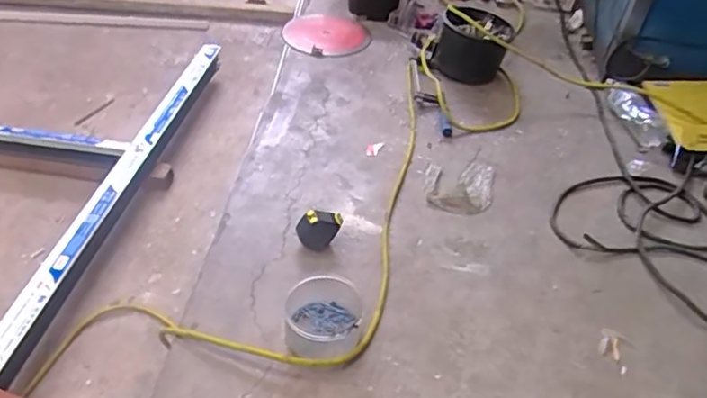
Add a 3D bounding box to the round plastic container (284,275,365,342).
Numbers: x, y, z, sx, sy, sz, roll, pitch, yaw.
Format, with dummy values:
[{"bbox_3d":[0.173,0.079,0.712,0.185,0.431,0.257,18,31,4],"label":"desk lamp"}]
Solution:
[{"bbox_3d":[-0.042,0.167,0.833,0.104,0.067,0.105,3,42,-2],"label":"round plastic container"}]

